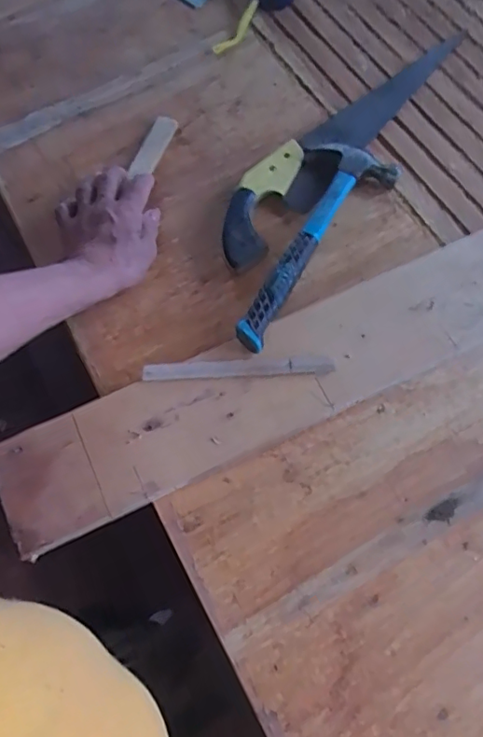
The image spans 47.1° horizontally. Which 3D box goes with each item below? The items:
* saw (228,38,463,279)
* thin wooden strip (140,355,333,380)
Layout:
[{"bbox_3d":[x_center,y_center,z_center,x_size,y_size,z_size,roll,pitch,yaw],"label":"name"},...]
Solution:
[{"bbox_3d":[0.117,-0.274,0.645,0.075,0.022,0.424,38,72,16],"label":"saw"},{"bbox_3d":[-0.003,-0.001,0.520,0.176,0.004,0.020,-1,72,1],"label":"thin wooden strip"}]

